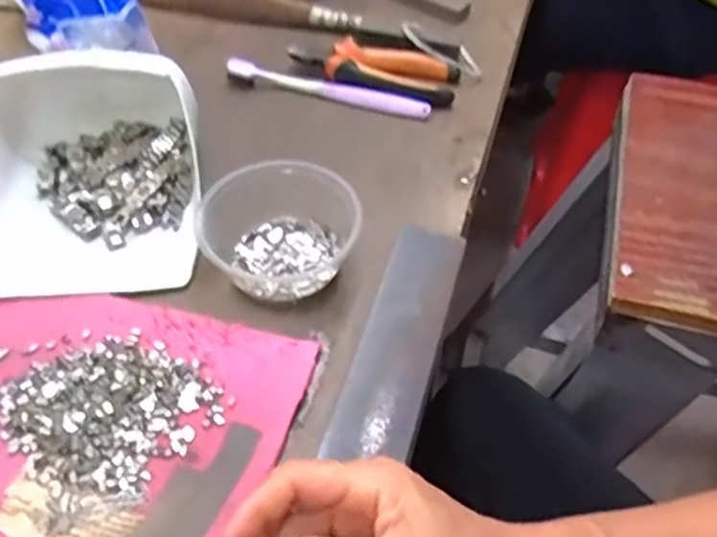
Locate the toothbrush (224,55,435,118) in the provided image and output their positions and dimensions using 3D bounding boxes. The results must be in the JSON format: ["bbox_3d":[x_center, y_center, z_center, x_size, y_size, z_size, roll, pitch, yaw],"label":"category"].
[{"bbox_3d":[-0.027,-0.161,0.624,0.184,0.012,0.019,14,51,12],"label":"toothbrush"}]

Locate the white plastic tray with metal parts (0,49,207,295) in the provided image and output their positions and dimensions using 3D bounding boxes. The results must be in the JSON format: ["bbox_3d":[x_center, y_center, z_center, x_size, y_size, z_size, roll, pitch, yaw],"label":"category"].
[{"bbox_3d":[-0.193,-0.082,0.505,0.153,0.076,0.189,-5,50,-5],"label":"white plastic tray with metal parts"}]

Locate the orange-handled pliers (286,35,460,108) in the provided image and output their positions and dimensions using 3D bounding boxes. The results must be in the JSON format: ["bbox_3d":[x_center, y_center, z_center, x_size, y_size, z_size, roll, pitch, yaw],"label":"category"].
[{"bbox_3d":[0.014,-0.183,0.638,0.151,0.020,0.059,16,51,13],"label":"orange-handled pliers"}]

